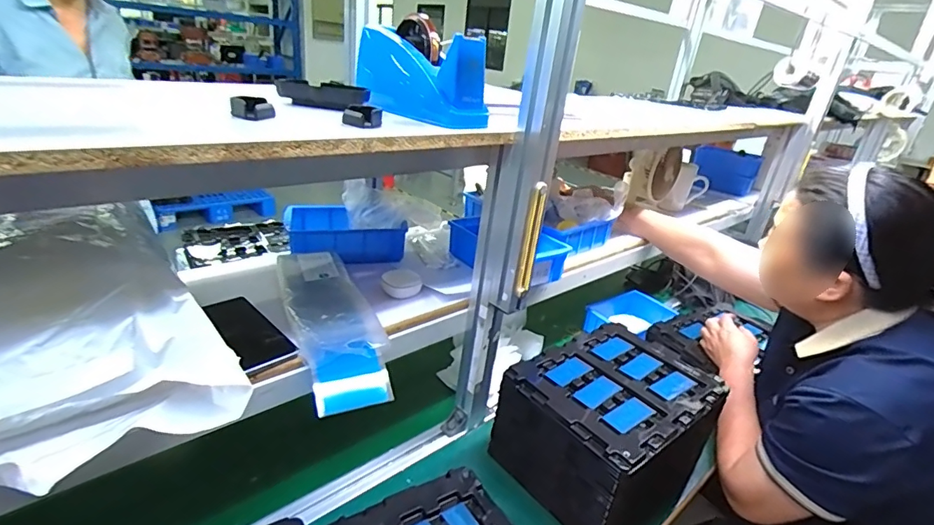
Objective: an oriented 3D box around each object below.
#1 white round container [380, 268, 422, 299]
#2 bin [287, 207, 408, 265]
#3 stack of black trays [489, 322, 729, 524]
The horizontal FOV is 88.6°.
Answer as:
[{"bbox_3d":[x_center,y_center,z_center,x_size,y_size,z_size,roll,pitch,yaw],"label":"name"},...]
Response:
[{"bbox_3d":[-0.100,0.031,0.730,0.052,0.025,0.051,5,24,-2],"label":"white round container"},{"bbox_3d":[-0.221,-0.054,0.858,0.179,0.060,0.141,-7,27,-26],"label":"bin"},{"bbox_3d":[0.219,0.250,0.747,0.277,0.160,0.218,-14,31,-36],"label":"stack of black trays"}]

